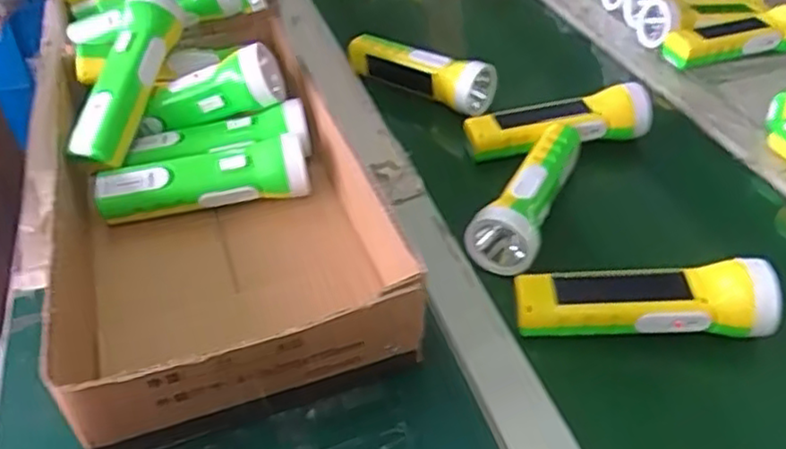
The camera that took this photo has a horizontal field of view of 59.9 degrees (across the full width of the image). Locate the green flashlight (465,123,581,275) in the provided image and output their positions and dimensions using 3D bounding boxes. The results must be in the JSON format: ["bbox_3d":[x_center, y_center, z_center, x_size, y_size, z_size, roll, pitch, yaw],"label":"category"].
[{"bbox_3d":[0.114,-0.030,0.563,0.048,0.041,0.171,18,43,19],"label":"green flashlight"}]

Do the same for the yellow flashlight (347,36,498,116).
[{"bbox_3d":[0.027,-0.166,0.723,0.166,0.050,0.043,30,48,30],"label":"yellow flashlight"}]

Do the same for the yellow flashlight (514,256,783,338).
[{"bbox_3d":[0.172,0.052,0.468,0.171,0.037,0.041,1,40,1],"label":"yellow flashlight"}]

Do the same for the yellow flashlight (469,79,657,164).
[{"bbox_3d":[0.155,-0.095,0.642,0.169,0.052,0.057,-12,42,-15],"label":"yellow flashlight"}]

